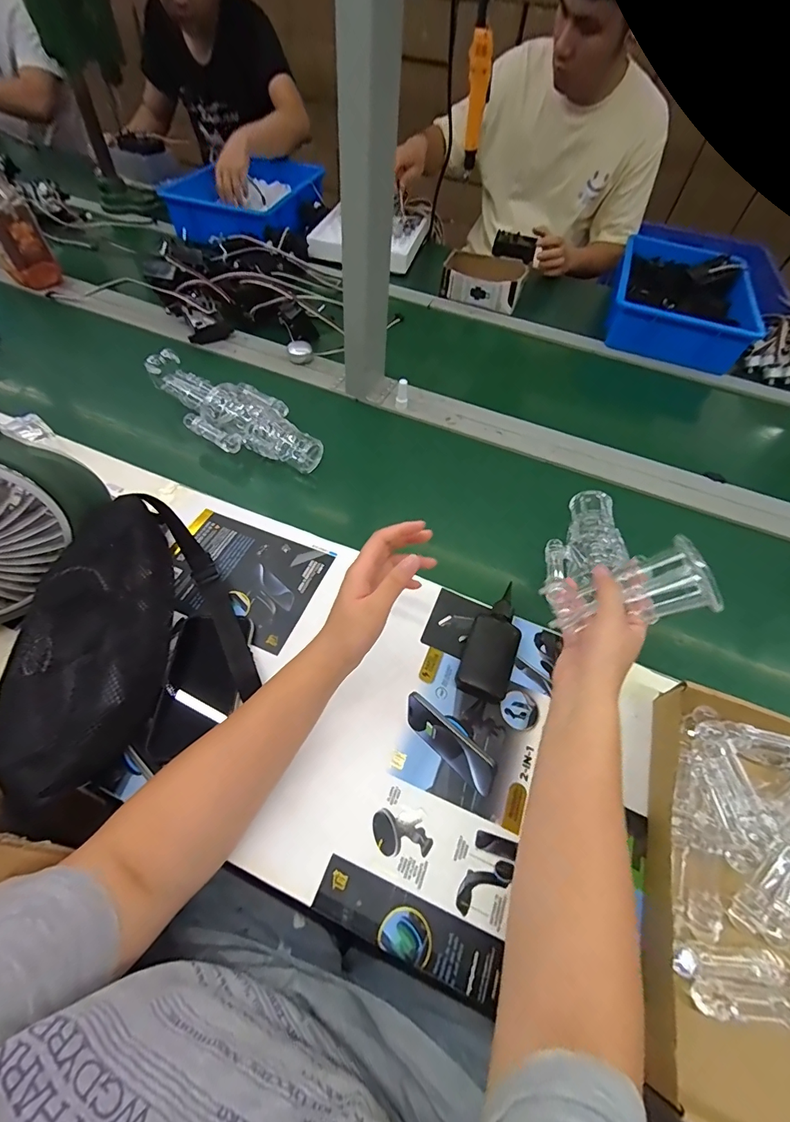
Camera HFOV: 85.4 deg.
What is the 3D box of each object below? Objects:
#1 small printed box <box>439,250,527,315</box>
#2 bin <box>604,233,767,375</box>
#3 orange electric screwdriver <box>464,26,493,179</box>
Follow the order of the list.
[{"bbox_3d":[0.200,-0.631,0.971,0.178,0.069,0.133,19,57,8],"label":"small printed box"},{"bbox_3d":[0.632,-0.598,0.967,0.272,0.091,0.409,19,57,8],"label":"bin"},{"bbox_3d":[0.160,-0.905,0.851,0.043,0.206,0.042,16,79,6],"label":"orange electric screwdriver"}]

